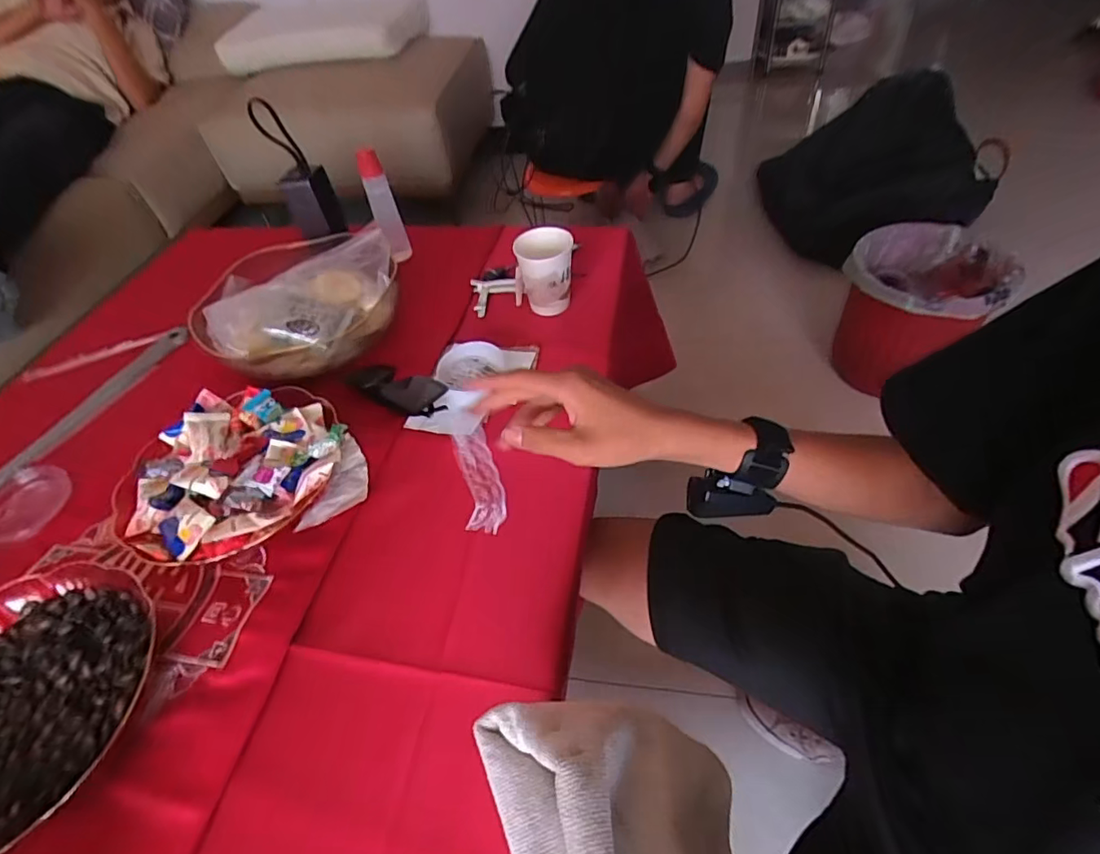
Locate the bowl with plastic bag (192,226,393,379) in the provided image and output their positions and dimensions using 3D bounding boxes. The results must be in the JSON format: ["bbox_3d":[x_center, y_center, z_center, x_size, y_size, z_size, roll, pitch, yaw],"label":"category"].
[{"bbox_3d":[-0.292,-0.148,0.613,0.216,0.067,0.181,-15,49,-5],"label":"bowl with plastic bag"}]

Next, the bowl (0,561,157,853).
[{"bbox_3d":[-0.385,0.198,0.376,0.178,0.045,0.191,-4,49,4],"label":"bowl"}]

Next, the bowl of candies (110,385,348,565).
[{"bbox_3d":[-0.294,0.042,0.494,0.180,0.060,0.191,-4,49,4],"label":"bowl of candies"}]

